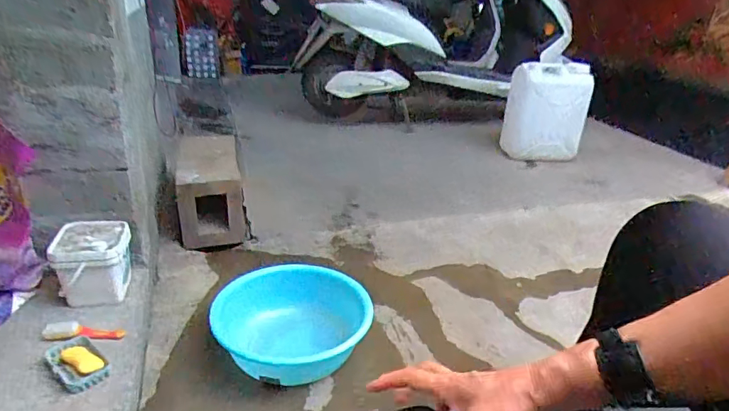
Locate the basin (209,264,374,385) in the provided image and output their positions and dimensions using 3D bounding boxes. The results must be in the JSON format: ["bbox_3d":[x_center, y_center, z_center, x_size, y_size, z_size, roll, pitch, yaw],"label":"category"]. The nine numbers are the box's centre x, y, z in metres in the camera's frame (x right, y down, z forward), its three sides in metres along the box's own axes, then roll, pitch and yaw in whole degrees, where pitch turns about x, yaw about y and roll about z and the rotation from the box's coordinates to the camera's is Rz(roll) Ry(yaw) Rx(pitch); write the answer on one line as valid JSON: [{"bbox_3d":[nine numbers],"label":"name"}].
[{"bbox_3d":[-0.159,0.269,1.179,0.334,0.112,0.322,24,32,36],"label":"basin"}]

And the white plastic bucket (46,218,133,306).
[{"bbox_3d":[-0.647,0.132,1.141,0.153,0.140,0.154,-1,26,-9],"label":"white plastic bucket"}]

